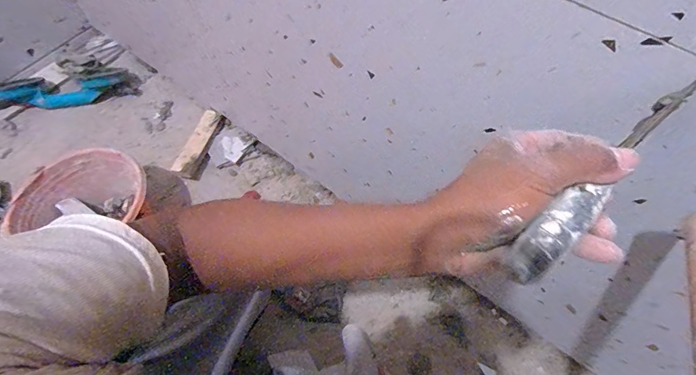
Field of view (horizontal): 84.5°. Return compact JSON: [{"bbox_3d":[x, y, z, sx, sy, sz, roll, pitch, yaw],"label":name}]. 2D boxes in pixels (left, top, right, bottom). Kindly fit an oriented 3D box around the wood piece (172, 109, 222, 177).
[{"bbox_3d":[-0.359,-0.105,0.930,0.051,0.049,0.183,15,64,5],"label":"wood piece"}]

